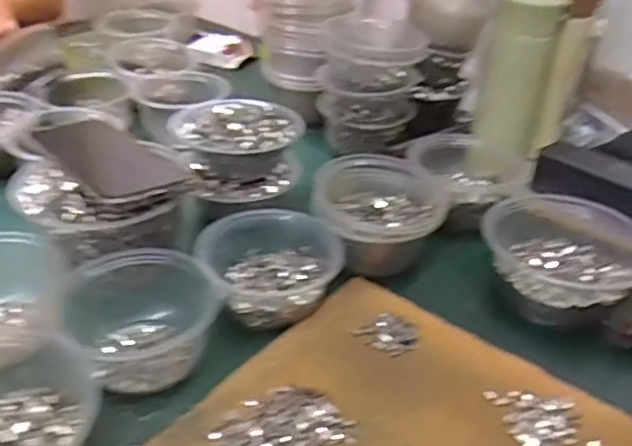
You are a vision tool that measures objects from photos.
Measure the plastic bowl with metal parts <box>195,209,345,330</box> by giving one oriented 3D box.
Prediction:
[{"bbox_3d":[-0.039,0.035,0.523,0.114,0.049,0.106,3,34,-2],"label":"plastic bowl with metal parts"}]

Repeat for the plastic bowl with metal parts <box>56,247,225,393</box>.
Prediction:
[{"bbox_3d":[-0.143,0.063,0.482,0.106,0.061,0.133,-23,43,-34],"label":"plastic bowl with metal parts"}]

